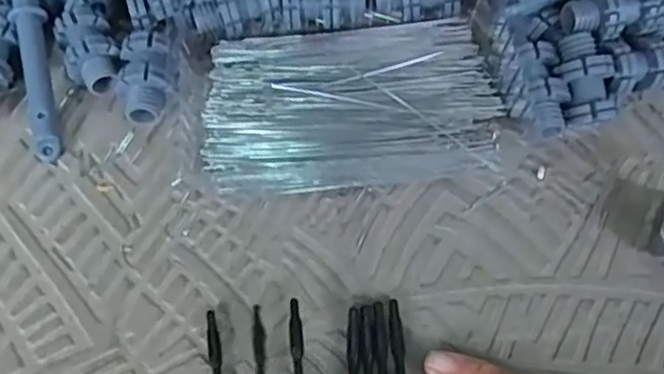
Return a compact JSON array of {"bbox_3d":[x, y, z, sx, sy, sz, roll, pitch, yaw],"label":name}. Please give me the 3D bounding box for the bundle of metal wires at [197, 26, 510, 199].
[{"bbox_3d":[0.007,-0.037,0.299,0.123,0.008,0.077,-7,61,-4],"label":"bundle of metal wires"}]

